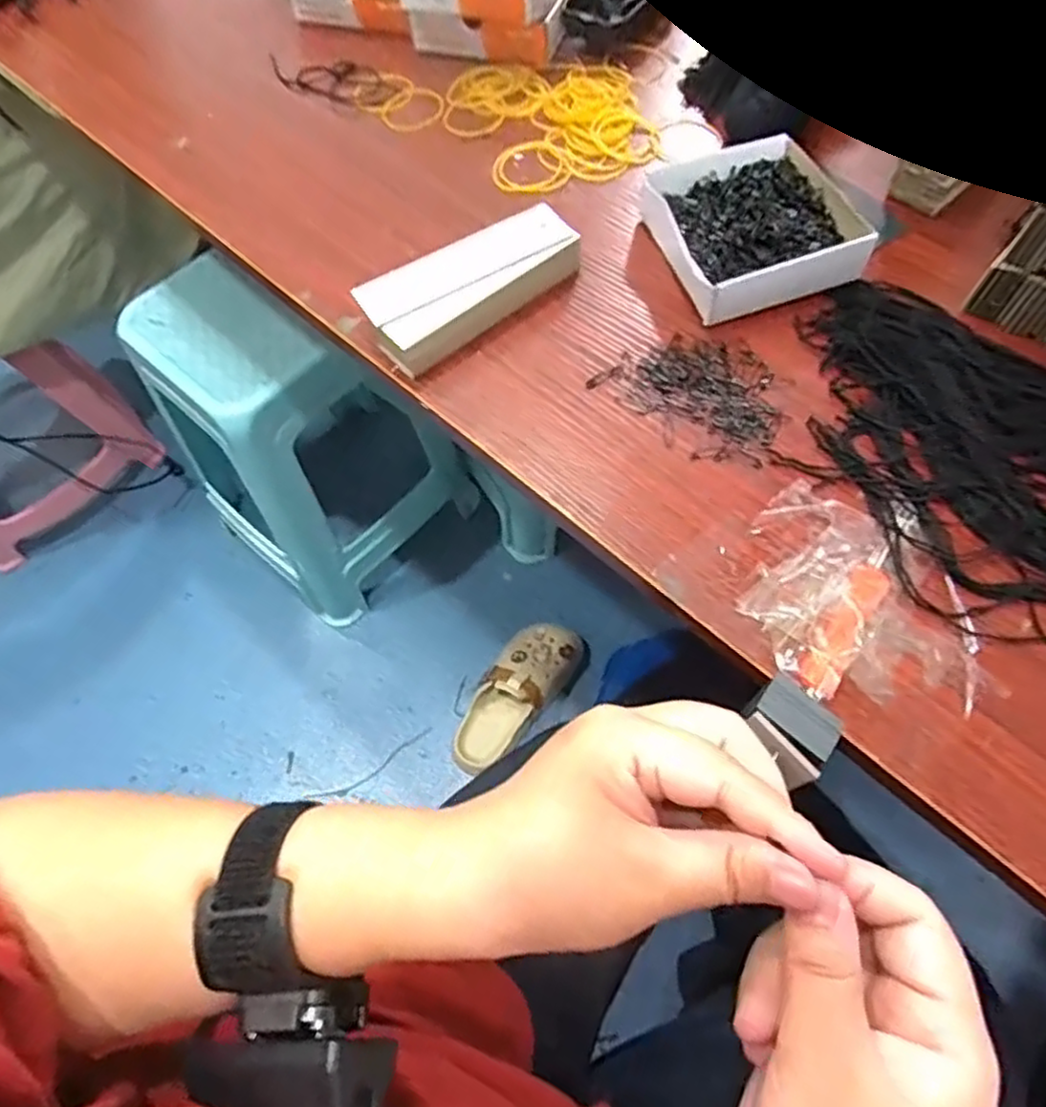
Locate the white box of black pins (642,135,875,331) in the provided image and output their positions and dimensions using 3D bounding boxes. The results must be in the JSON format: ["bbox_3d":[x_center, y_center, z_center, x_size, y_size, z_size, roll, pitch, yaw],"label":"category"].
[{"bbox_3d":[0.133,-0.191,0.399,0.109,0.030,0.109,-16,62,-6],"label":"white box of black pins"}]

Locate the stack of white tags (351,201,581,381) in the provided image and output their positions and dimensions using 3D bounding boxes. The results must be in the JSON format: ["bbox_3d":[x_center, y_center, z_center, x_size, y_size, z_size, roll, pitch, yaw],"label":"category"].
[{"bbox_3d":[-0.029,-0.152,0.388,0.123,0.028,0.048,-38,66,-16],"label":"stack of white tags"}]

